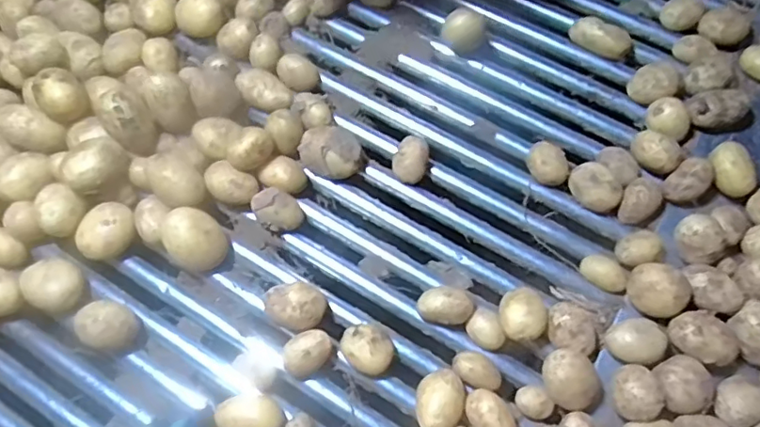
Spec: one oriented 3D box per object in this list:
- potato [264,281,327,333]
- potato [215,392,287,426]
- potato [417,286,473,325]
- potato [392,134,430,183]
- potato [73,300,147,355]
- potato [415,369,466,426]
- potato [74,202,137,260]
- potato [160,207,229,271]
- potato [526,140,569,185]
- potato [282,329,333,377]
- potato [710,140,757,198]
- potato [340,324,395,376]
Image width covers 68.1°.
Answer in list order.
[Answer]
[{"bbox_3d":[-0.066,0.077,0.461,0.045,0.039,0.039,31,73,17],"label":"potato"},{"bbox_3d":[-0.098,0.159,0.434,0.052,0.030,0.036,0,67,5],"label":"potato"},{"bbox_3d":[0.052,0.077,0.457,0.042,0.033,0.028,1,67,5],"label":"potato"},{"bbox_3d":[0.029,-0.050,0.513,0.031,0.024,0.042,12,70,6],"label":"potato"},{"bbox_3d":[-0.219,0.092,0.459,0.043,0.039,0.038,17,69,12],"label":"potato"},{"bbox_3d":[0.045,0.144,0.429,0.035,0.038,0.046,3,67,6],"label":"potato"},{"bbox_3d":[-0.231,0.018,0.485,0.038,0.039,0.050,31,73,17],"label":"potato"},{"bbox_3d":[-0.154,0.024,0.476,0.047,0.050,0.043,-2,67,4],"label":"potato"},{"bbox_3d":[0.147,-0.041,0.501,0.028,0.034,0.038,-35,68,-10],"label":"potato"},{"bbox_3d":[-0.056,0.112,0.448,0.039,0.033,0.030,-24,67,-5],"label":"potato"},{"bbox_3d":[0.301,-0.036,0.486,0.029,0.035,0.047,-17,66,-3],"label":"potato"},{"bbox_3d":[-0.010,0.108,0.449,0.042,0.032,0.036,34,74,18],"label":"potato"}]

